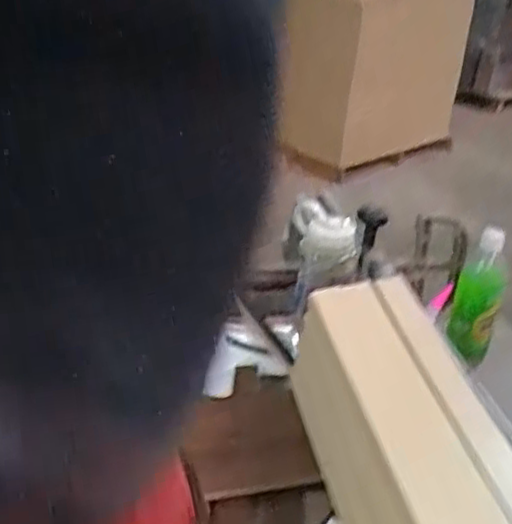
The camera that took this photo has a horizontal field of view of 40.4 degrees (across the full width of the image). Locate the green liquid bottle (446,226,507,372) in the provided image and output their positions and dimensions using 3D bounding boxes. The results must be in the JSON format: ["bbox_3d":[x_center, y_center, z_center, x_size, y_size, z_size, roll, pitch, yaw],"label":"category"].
[{"bbox_3d":[0.324,0.057,1.002,0.062,0.196,0.054,22,35,32],"label":"green liquid bottle"}]

